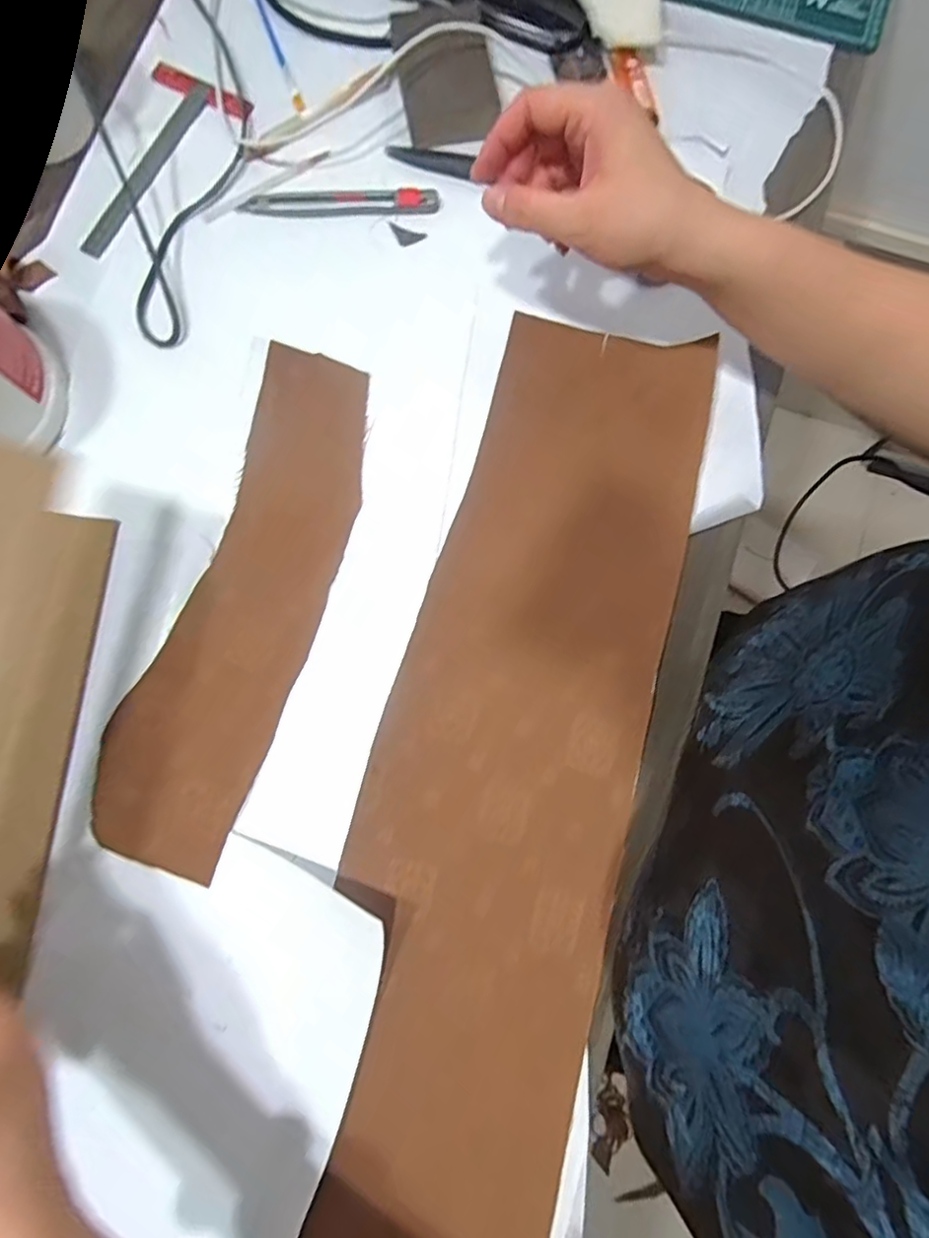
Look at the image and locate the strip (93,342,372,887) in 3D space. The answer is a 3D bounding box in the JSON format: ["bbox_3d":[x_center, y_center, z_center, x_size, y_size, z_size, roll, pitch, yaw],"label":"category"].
[{"bbox_3d":[-0.144,-0.013,0.392,0.096,0.008,0.345,21,83,-2],"label":"strip"}]

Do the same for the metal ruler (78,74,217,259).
[{"bbox_3d":[-0.249,-0.357,0.461,0.019,0.009,0.173,26,81,4],"label":"metal ruler"}]

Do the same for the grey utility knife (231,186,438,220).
[{"bbox_3d":[-0.096,-0.323,0.449,0.150,0.009,0.025,-1,80,-1],"label":"grey utility knife"}]

